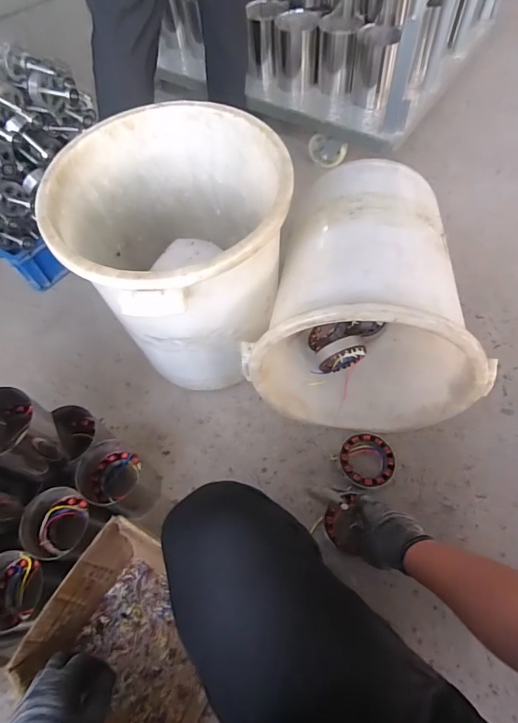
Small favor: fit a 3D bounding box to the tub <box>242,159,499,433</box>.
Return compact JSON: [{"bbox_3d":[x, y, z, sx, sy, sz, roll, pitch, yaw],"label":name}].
[{"bbox_3d":[0.205,-0.151,0.920,0.425,0.413,0.502,3,63,5],"label":"tub"}]

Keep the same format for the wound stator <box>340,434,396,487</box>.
[{"bbox_3d":[0.229,0.208,0.921,0.113,0.038,0.112,-2,62,3],"label":"wound stator"}]

